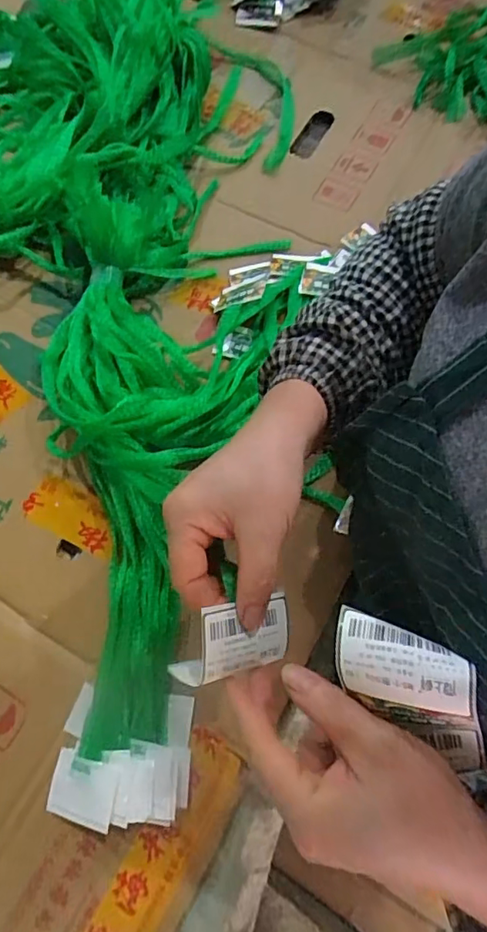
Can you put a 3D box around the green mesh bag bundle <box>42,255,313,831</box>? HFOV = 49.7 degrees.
[{"bbox_3d":[-0.097,0.004,0.476,0.231,0.057,0.548,12,72,6],"label":"green mesh bag bundle"}]

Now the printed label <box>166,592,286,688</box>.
[{"bbox_3d":[-0.007,0.096,0.305,0.060,0.037,0.043,-3,91,-36],"label":"printed label"}]

